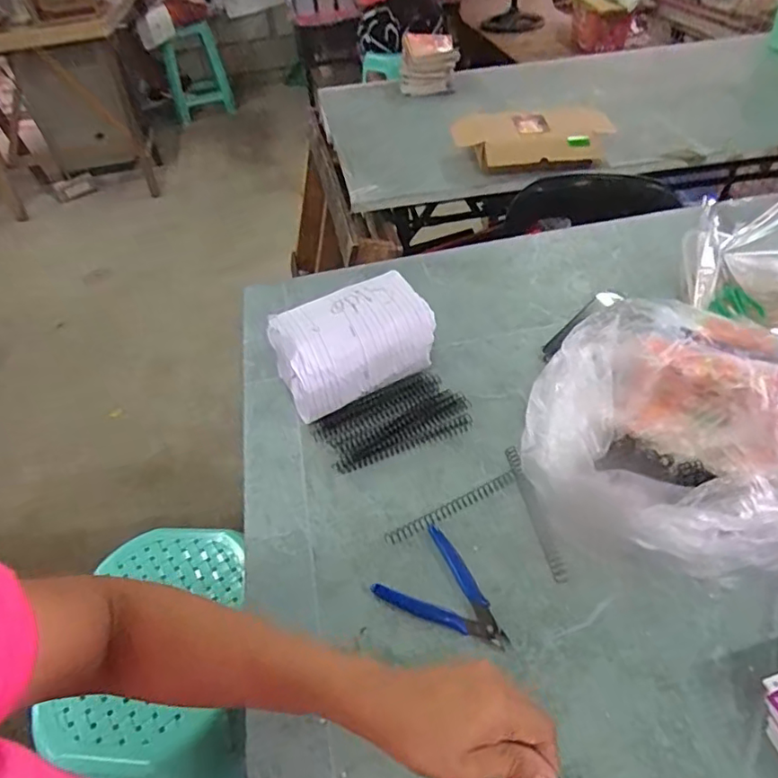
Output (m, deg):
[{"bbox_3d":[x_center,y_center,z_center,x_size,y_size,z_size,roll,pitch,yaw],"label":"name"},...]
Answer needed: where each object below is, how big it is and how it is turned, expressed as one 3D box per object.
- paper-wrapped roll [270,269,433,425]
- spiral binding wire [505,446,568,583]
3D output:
[{"bbox_3d":[-0.041,-0.051,0.653,0.179,0.100,0.113,-19,47,-11],"label":"paper-wrapped roll"},{"bbox_3d":[0.139,0.113,0.537,0.012,0.010,0.148,-10,45,-3],"label":"spiral binding wire"}]

